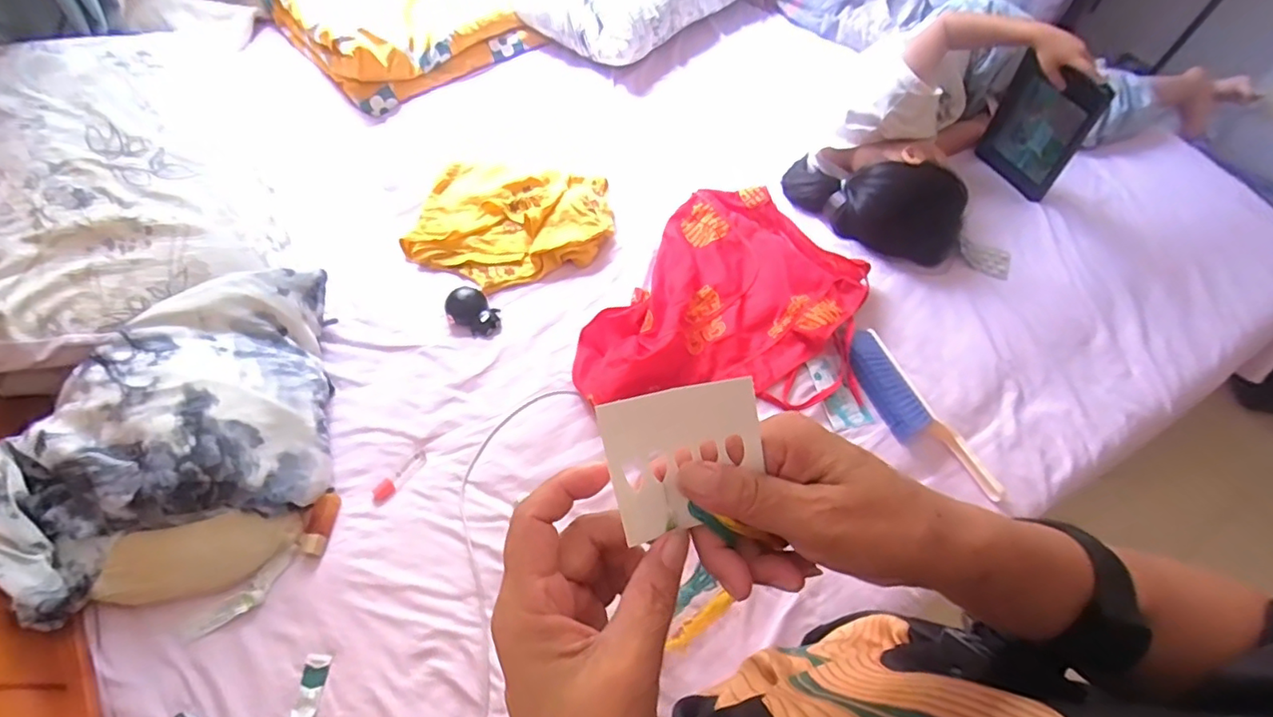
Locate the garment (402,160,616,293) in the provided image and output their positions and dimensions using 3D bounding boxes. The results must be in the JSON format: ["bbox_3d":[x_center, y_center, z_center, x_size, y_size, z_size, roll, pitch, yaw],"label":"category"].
[{"bbox_3d":[-0.219,-0.247,1.022,0.346,0.043,0.284,6,61,1],"label":"garment"}]

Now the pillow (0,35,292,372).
[{"bbox_3d":[-0.806,-0.301,0.897,0.388,0.108,0.649,-24,65,-15],"label":"pillow"}]

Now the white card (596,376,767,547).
[{"bbox_3d":[0.021,0.042,0.238,0.063,0.006,0.061,-13,106,-1],"label":"white card"}]

